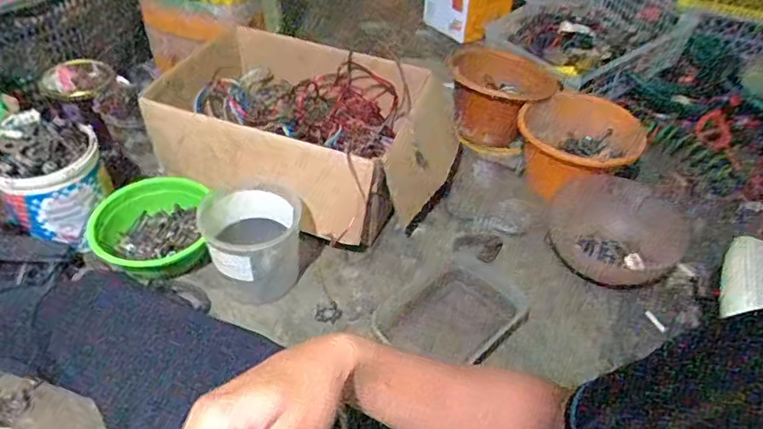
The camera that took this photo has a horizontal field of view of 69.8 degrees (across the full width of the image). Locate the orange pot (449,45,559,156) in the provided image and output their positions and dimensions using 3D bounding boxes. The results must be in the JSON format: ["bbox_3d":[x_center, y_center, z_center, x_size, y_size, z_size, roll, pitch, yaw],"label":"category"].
[{"bbox_3d":[0.271,-0.273,1.294,0.248,0.158,0.202,14,45,11],"label":"orange pot"}]

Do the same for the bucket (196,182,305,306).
[{"bbox_3d":[-0.223,0.049,0.982,0.172,0.160,0.189,-10,45,-13],"label":"bucket"}]

